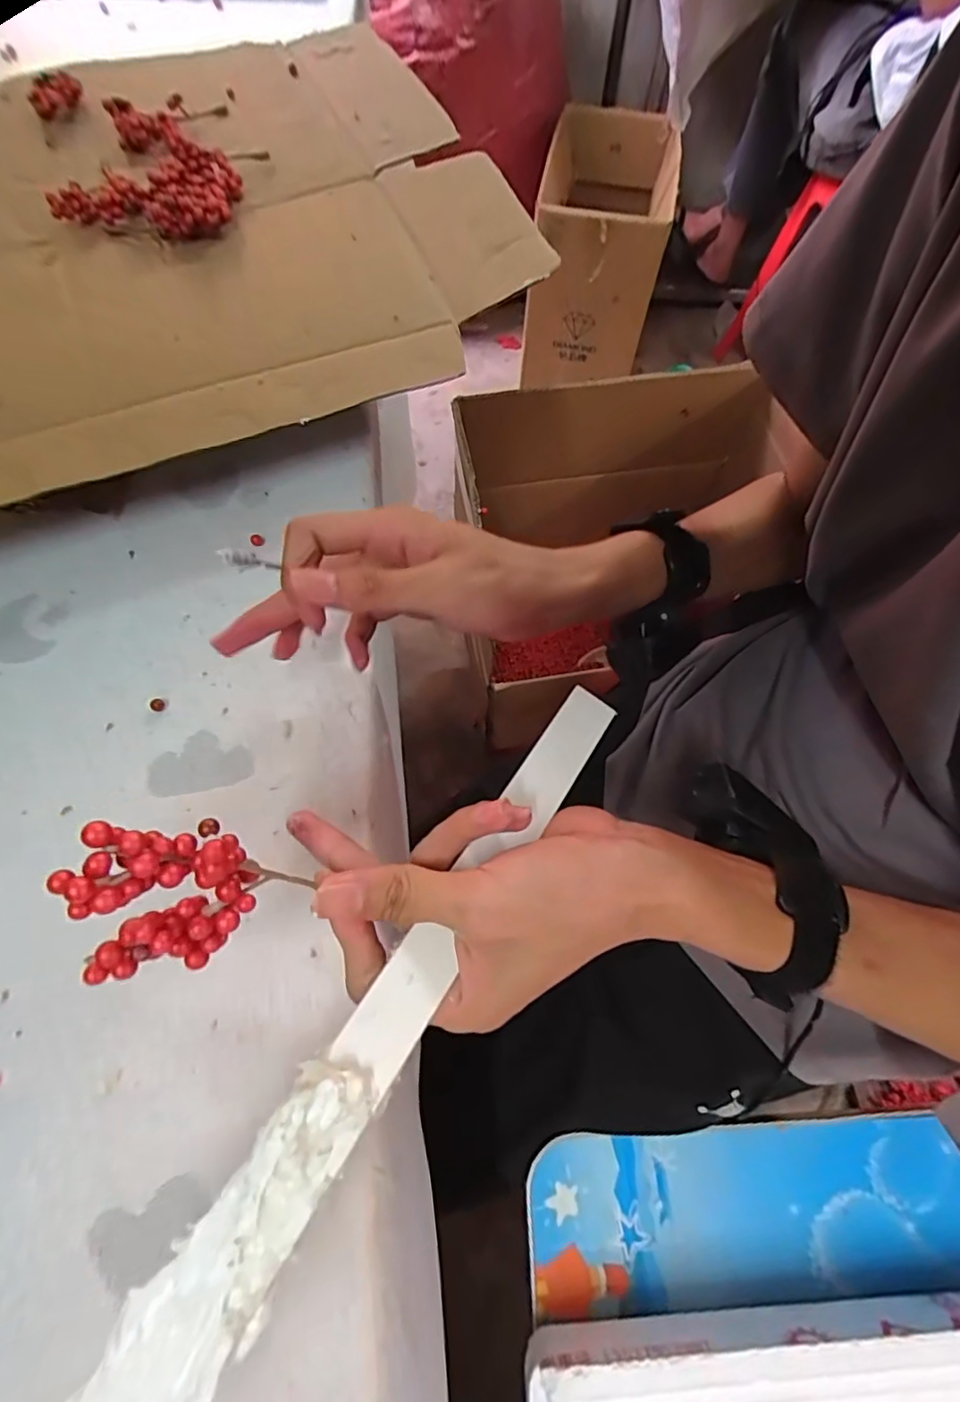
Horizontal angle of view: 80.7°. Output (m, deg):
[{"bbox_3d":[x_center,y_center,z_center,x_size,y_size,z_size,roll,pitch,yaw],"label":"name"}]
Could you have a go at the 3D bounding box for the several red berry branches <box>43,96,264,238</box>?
[{"bbox_3d":[-0.224,-0.378,0.402,0.117,0.025,0.130,10,65,2],"label":"several red berry branches"}]

